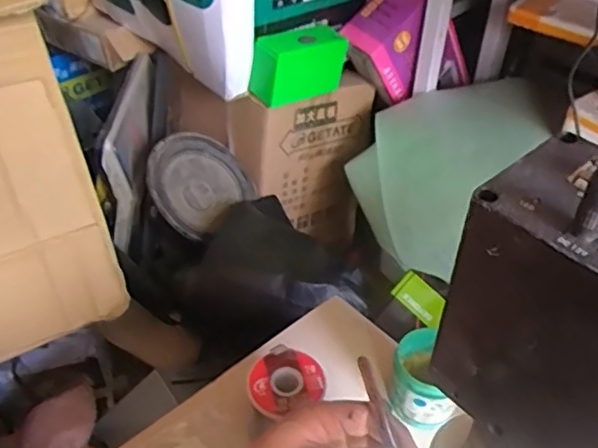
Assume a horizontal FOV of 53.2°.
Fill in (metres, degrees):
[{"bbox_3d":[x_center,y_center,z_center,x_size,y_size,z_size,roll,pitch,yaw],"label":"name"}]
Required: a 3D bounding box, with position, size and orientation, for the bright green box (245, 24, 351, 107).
[{"bbox_3d":[0.002,-0.270,1.009,0.158,0.105,0.062,-25,49,-28],"label":"bright green box"}]

